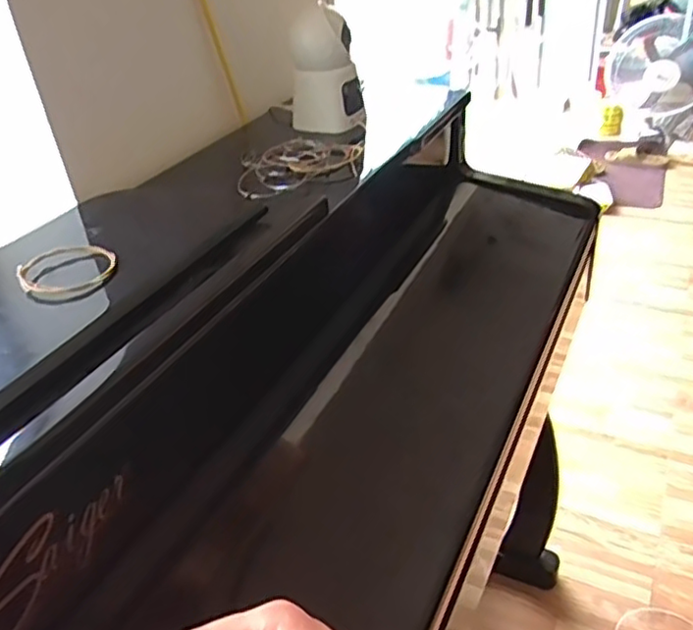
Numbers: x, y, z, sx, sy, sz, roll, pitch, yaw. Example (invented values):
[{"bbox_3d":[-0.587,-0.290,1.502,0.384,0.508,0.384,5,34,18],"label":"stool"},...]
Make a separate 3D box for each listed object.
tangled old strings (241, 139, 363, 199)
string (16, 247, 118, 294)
[{"bbox_3d":[-0.053,-0.154,0.650,0.131,0.016,0.095,-22,37,-22],"label":"tangled old strings"},{"bbox_3d":[-0.200,-0.033,0.463,0.069,0.008,0.059,5,36,17],"label":"string"}]

